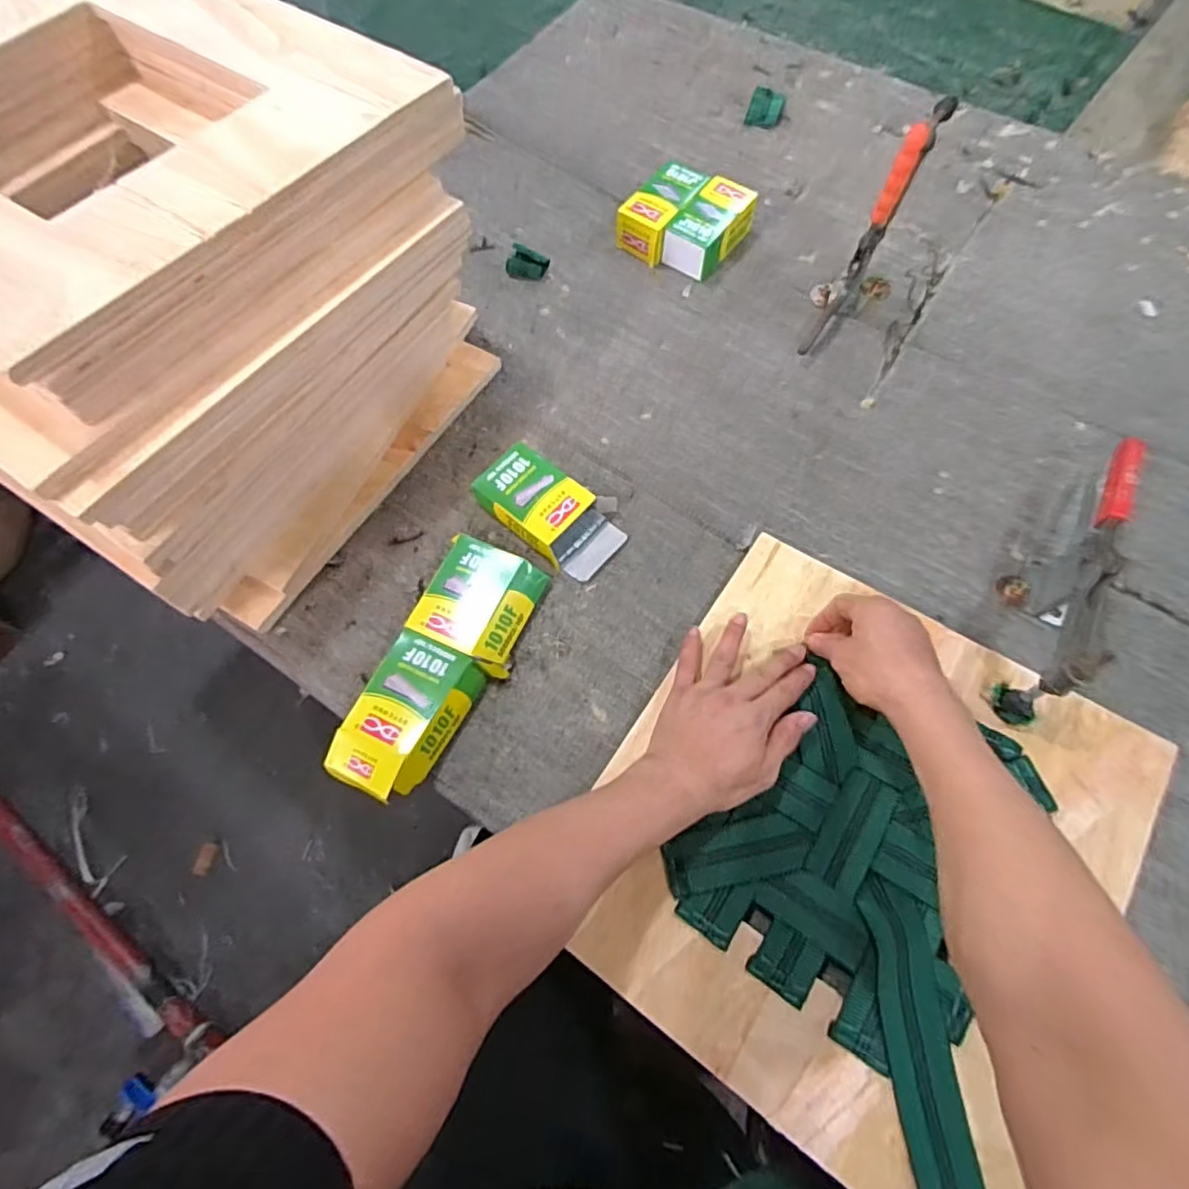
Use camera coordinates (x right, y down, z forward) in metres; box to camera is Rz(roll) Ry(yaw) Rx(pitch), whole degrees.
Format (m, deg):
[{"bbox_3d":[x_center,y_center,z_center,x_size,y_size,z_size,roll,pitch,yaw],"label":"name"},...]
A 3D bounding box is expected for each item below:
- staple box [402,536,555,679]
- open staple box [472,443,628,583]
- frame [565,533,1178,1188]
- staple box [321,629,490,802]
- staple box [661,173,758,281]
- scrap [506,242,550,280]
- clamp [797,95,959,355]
[{"bbox_3d":[-0.114,0.009,0.620,0.104,0.028,0.117,19,69,10],"label":"staple box"},{"bbox_3d":[-0.043,-0.089,0.656,0.151,0.035,0.091,36,72,16],"label":"open staple box"},{"bbox_3d":[0.215,0.197,0.527,0.390,0.020,0.427,31,71,14],"label":"frame"},{"bbox_3d":[-0.170,0.110,0.573,0.088,0.037,0.142,24,70,11],"label":"staple box"},{"bbox_3d":[0.145,-0.463,0.802,0.069,0.049,0.131,37,73,16],"label":"staple box"},{"bbox_3d":[-0.085,-0.421,0.802,0.050,0.021,0.035,16,68,9],"label":"scrap"},{"bbox_3d":[0.295,-0.383,0.687,0.079,0.201,0.167,30,71,14],"label":"clamp"}]

